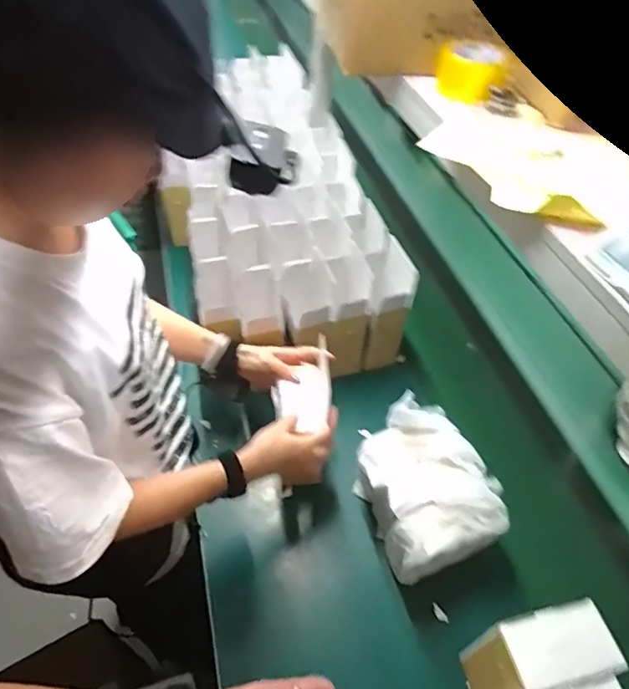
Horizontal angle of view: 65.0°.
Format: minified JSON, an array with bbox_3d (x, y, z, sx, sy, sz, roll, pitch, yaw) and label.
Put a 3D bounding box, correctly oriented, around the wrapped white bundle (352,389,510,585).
[{"bbox_3d":[0.160,0.219,0.753,0.166,0.134,0.218,-16,52,-17],"label":"wrapped white bundle"}]

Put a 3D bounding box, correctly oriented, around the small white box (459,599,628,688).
[{"bbox_3d":[0.253,0.382,0.594,0.143,0.166,0.073,-7,49,-10],"label":"small white box"}]

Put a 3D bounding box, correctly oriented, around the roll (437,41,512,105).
[{"bbox_3d":[0.242,-0.421,0.758,0.106,0.056,0.107,15,49,9],"label":"roll"}]

